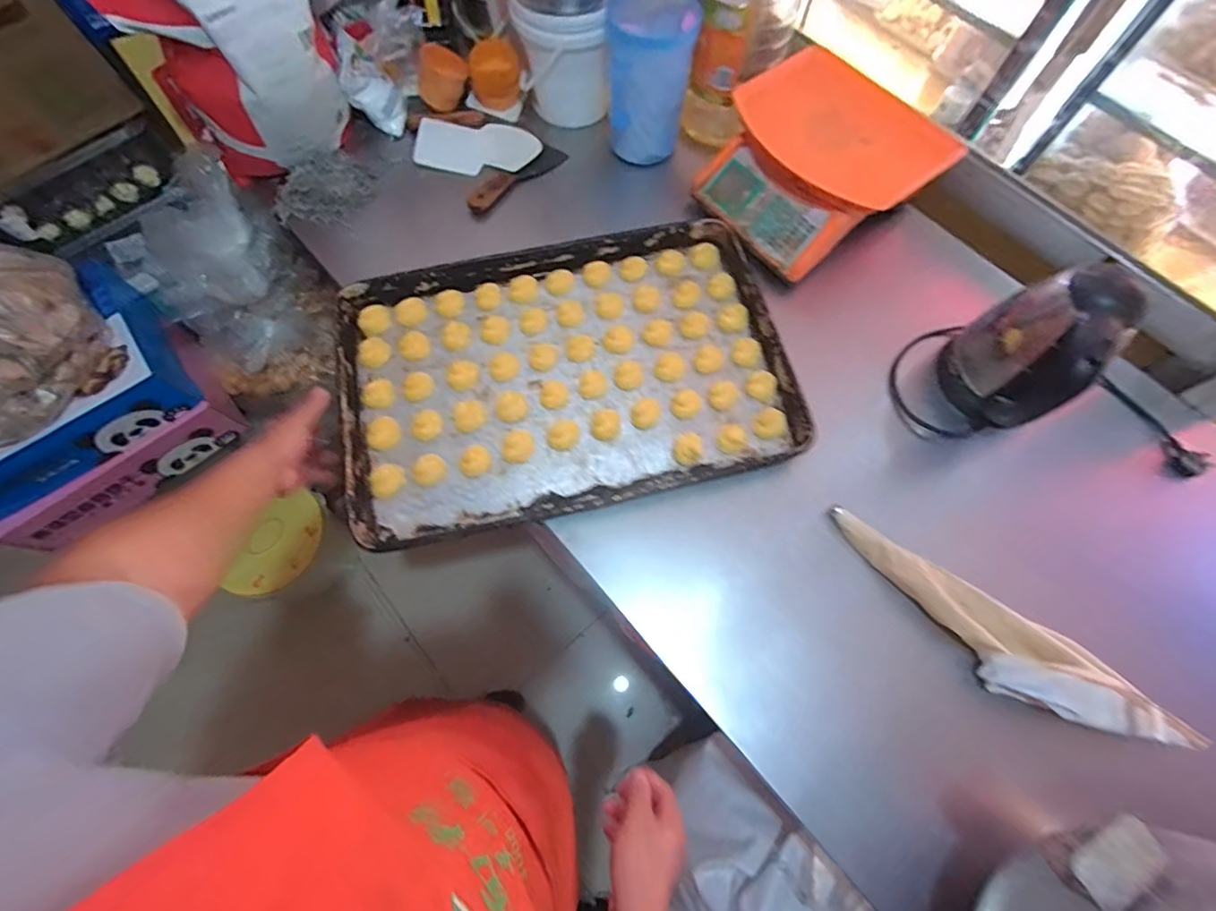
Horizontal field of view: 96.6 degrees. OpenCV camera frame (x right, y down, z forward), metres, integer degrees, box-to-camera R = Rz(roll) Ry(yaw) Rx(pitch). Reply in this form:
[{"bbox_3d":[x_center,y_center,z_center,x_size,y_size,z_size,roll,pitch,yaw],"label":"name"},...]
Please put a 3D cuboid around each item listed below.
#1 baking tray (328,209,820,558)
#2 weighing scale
[{"bbox_3d":[-0.061,-0.119,0.749,0.578,0.045,0.400,-12,69,-5],"label":"baking tray"},{"bbox_3d":[0.301,-0.426,0.801,0.270,0.104,0.279,-38,74,-14],"label":"weighing scale"}]

